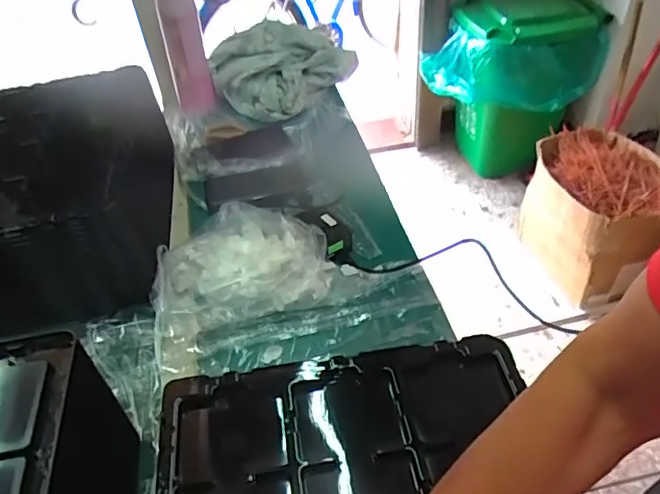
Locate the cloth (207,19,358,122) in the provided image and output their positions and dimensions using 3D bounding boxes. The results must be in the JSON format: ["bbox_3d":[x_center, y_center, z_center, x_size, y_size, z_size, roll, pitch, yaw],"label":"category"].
[{"bbox_3d":[-0.077,-0.345,1.030,0.266,0.179,0.067,-42,12,-25],"label":"cloth"}]

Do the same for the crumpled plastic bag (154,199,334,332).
[{"bbox_3d":[-0.113,0.022,0.712,0.213,0.064,0.179,-16,44,-11],"label":"crumpled plastic bag"}]

